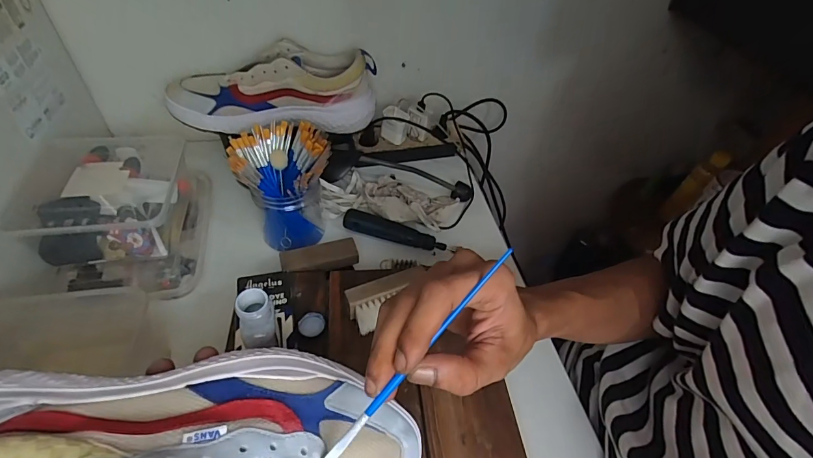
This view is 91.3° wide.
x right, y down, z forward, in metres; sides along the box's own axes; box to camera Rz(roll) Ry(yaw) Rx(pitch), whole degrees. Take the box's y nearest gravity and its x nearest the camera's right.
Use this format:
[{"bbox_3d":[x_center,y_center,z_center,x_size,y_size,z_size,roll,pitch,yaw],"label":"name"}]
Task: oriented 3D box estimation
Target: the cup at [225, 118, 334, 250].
[{"bbox_3d":[-0.158,-0.055,0.523,0.110,0.140,0.102,3,46,-3],"label":"cup"}]

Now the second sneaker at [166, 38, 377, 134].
[{"bbox_3d":[-0.193,-0.210,0.592,0.291,0.094,0.088,-6,47,-11],"label":"second sneaker"}]

